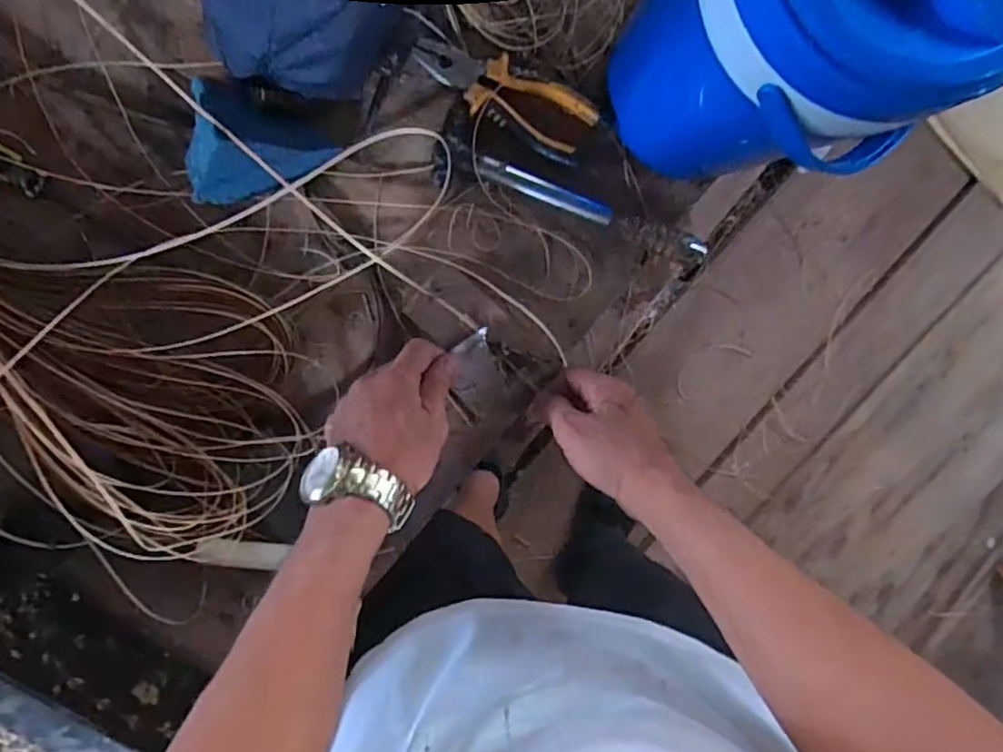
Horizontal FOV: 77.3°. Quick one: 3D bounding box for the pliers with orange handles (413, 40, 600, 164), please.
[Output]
[{"bbox_3d":[0.002,-0.223,0.501,0.148,0.024,0.048,22,94,-8],"label":"pliers with orange handles"}]

